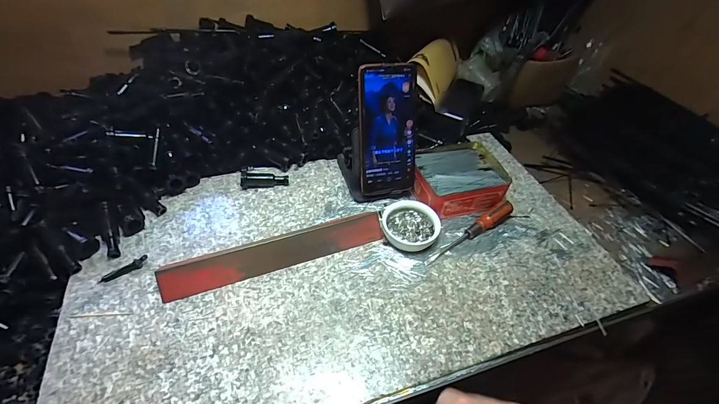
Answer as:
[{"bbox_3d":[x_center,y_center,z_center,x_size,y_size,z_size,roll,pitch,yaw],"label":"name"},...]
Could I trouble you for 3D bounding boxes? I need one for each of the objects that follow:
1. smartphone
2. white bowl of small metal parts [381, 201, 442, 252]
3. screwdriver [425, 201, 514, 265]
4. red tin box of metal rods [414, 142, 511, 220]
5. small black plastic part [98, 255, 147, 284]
[{"bbox_3d":[0.038,-0.092,0.461,0.077,0.167,0.012,-8,22,-13],"label":"smartphone"},{"bbox_3d":[0.065,0.032,0.449,0.073,0.026,0.062,15,47,10],"label":"white bowl of small metal parts"},{"bbox_3d":[0.147,0.039,0.453,0.146,0.024,0.019,-26,53,-26],"label":"screwdriver"},{"bbox_3d":[0.139,-0.034,0.507,0.127,0.041,0.112,-9,48,-13],"label":"red tin box of metal rods"},{"bbox_3d":[-0.266,0.075,0.392,0.050,0.008,0.012,-24,54,-26],"label":"small black plastic part"}]

